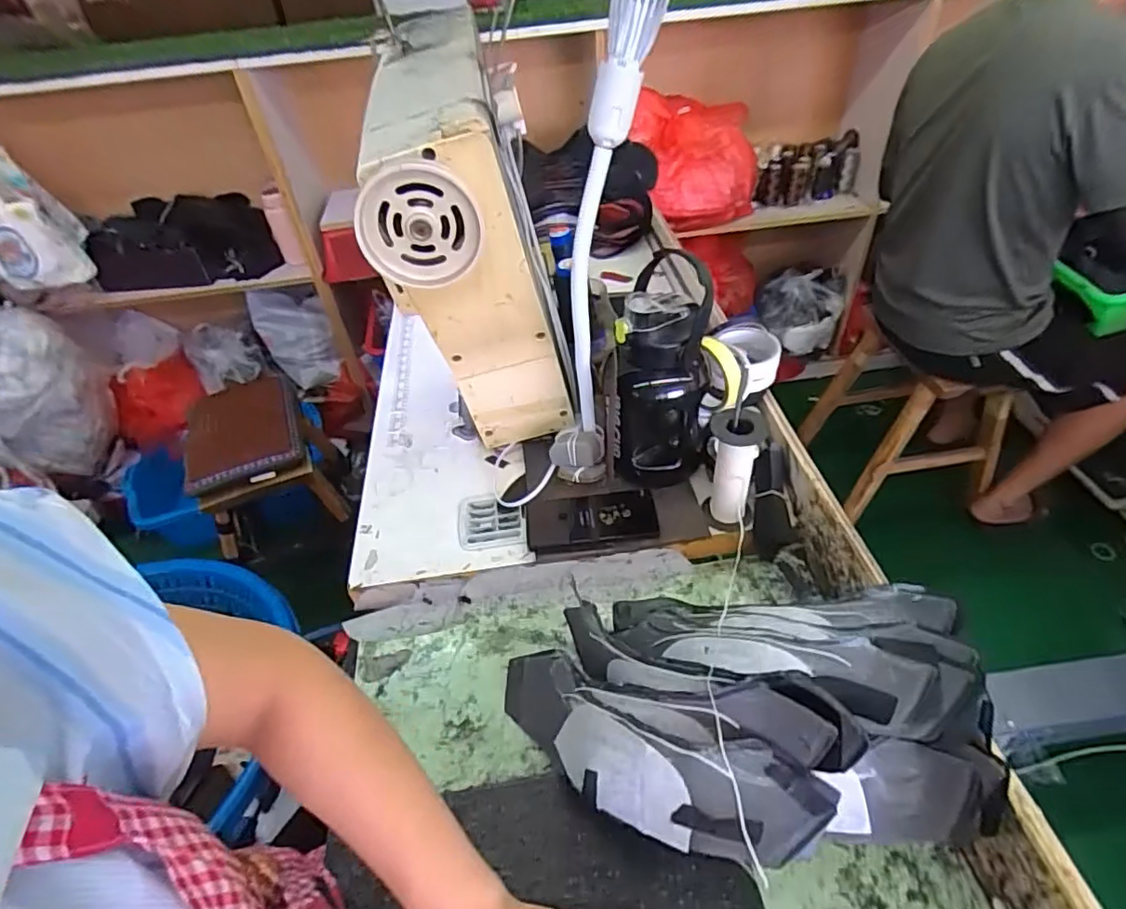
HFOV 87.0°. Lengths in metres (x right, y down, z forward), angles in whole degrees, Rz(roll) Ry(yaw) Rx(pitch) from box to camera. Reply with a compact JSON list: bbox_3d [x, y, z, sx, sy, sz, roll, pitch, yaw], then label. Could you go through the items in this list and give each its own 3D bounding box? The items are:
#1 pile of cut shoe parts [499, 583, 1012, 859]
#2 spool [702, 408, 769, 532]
[{"bbox_3d":[0.138,0.198,0.510,0.384,0.160,0.254,-6,44,0],"label":"pile of cut shoe parts"},{"bbox_3d":[0.188,0.022,0.665,0.053,0.147,0.054,-3,44,3],"label":"spool"}]

